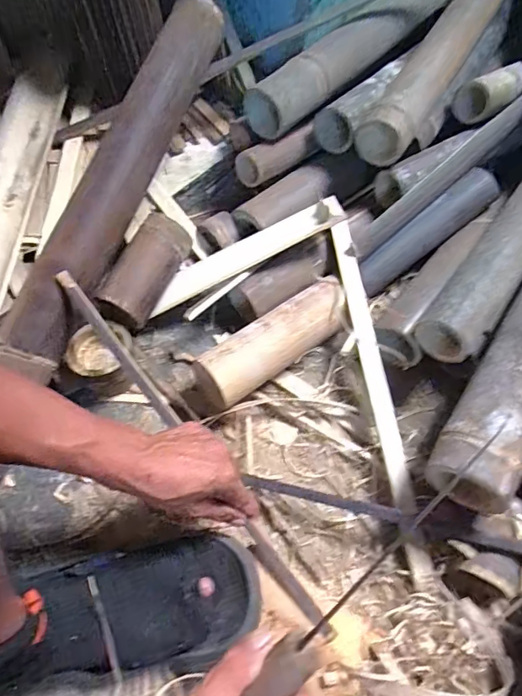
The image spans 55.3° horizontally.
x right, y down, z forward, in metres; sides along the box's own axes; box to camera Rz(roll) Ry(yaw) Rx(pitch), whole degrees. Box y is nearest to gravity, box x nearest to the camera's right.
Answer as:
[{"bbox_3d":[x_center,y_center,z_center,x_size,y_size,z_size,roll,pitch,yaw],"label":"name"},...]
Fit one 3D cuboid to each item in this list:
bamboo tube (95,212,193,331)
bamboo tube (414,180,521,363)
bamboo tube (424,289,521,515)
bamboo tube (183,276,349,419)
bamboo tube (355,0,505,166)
[{"bbox_3d":[-0.149,-0.098,0.635,0.066,0.055,0.149,26,76,10],"label":"bamboo tube"},{"bbox_3d":[0.313,-0.127,0.649,0.068,0.056,0.344,34,65,14],"label":"bamboo tube"},{"bbox_3d":[0.311,-0.003,0.586,0.088,0.089,0.412,30,64,12],"label":"bamboo tube"},{"bbox_3d":[0.016,-0.002,0.646,0.242,0.079,0.077,-31,68,-18],"label":"bamboo tube"},{"bbox_3d":[0.278,-0.446,0.743,0.067,0.068,0.470,30,71,12],"label":"bamboo tube"}]

